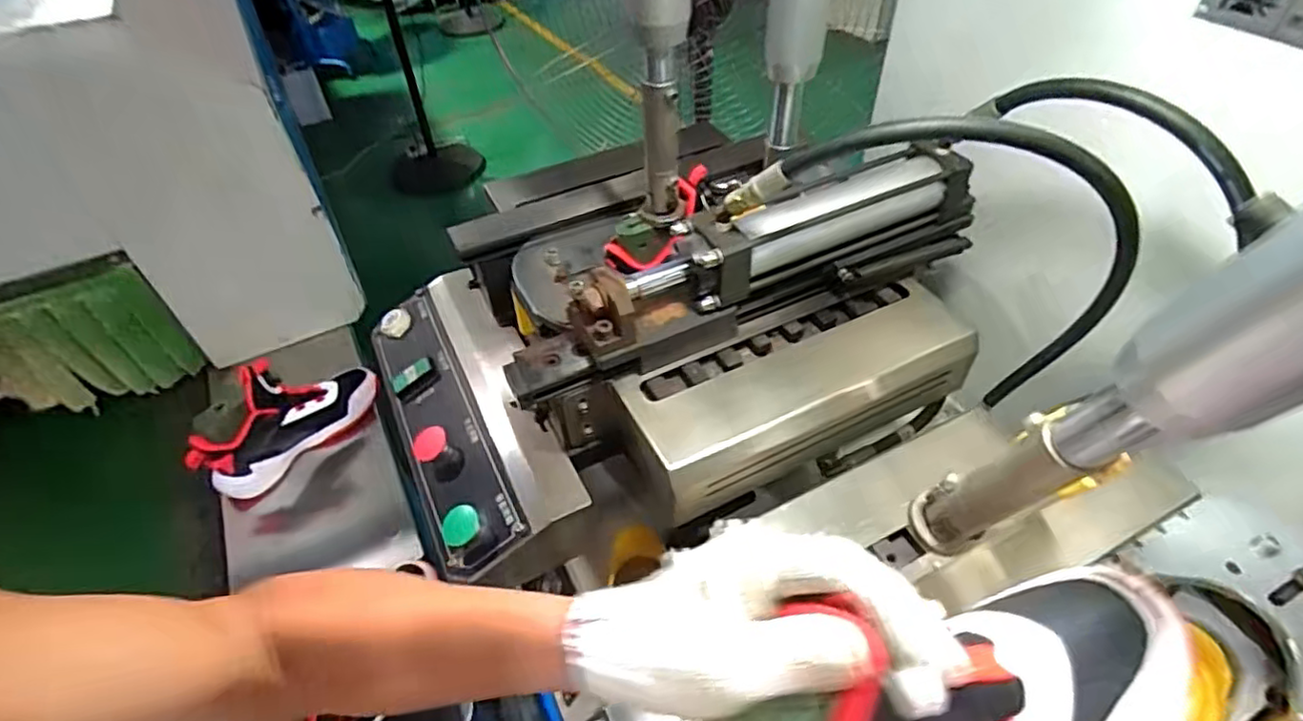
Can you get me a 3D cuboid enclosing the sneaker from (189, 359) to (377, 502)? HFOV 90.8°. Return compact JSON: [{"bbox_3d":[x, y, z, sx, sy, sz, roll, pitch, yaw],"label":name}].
[{"bbox_3d":[-0.538,0.080,0.949,0.247,0.137,0.094,-31,53,-23],"label":"sneaker"}]

